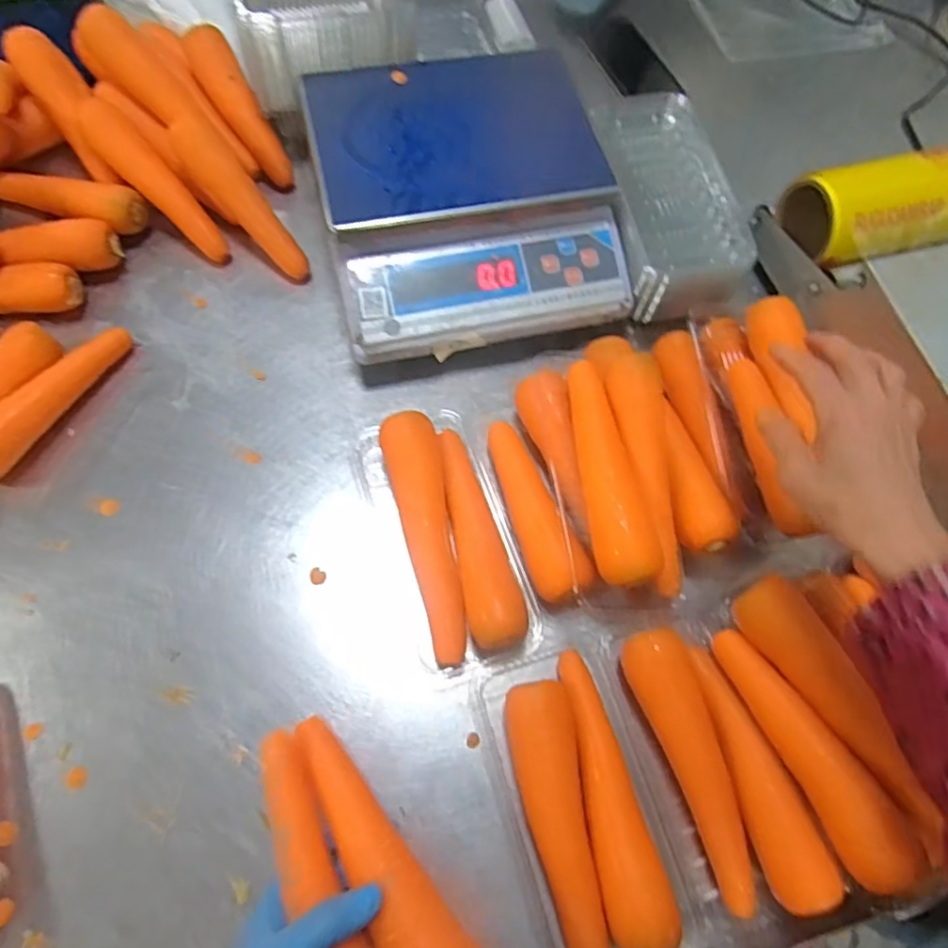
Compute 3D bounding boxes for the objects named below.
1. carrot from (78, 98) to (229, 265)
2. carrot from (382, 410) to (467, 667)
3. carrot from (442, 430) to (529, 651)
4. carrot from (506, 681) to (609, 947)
[{"bbox_3d":[-0.327,-0.299,0.623,0.041,0.035,0.195,-46,100,-19],"label":"carrot"},{"bbox_3d":[-0.038,0.050,0.511,0.045,0.049,0.209,-10,69,-8],"label":"carrot"},{"bbox_3d":[0.006,0.051,0.516,0.049,0.042,0.189,-8,68,-7],"label":"carrot"},{"bbox_3d":[0.059,0.250,0.434,0.045,0.039,0.186,-6,68,-6],"label":"carrot"}]

